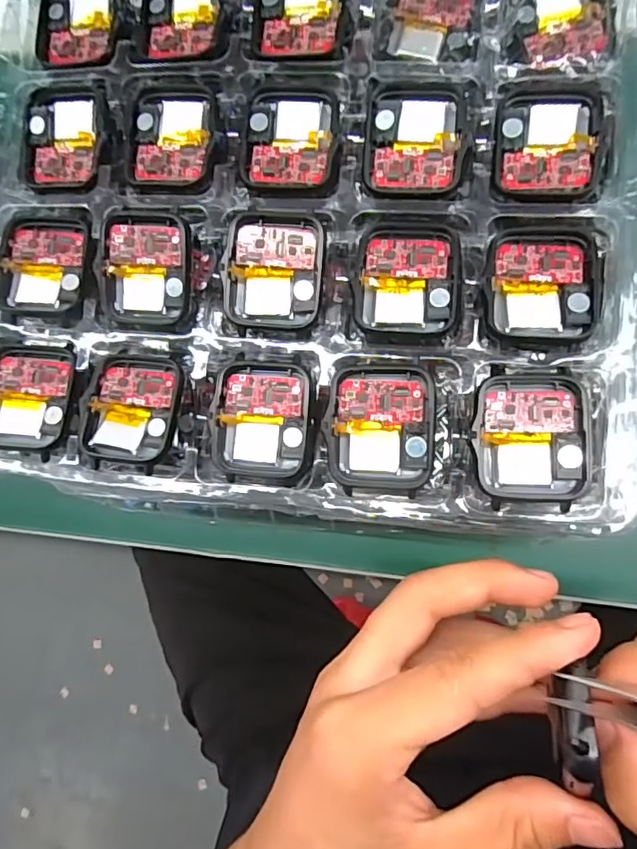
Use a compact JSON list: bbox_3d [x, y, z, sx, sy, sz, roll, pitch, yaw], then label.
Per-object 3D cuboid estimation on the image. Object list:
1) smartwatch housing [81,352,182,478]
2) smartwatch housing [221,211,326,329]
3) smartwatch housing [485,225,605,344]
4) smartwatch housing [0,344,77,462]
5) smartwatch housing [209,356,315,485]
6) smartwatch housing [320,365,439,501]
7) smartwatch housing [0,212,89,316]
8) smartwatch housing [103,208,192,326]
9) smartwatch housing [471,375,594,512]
[{"bbox_3d":[-0.074,-0.006,0.209,0.037,0.006,0.045,5,83,9],"label":"smartwatch housing"},{"bbox_3d":[-0.017,-0.059,0.202,0.037,0.009,0.041,5,83,9],"label":"smartwatch housing"},{"bbox_3d":[0.080,-0.051,0.190,0.039,0.007,0.043,3,83,9],"label":"smartwatch housing"},{"bbox_3d":[-0.119,-0.011,0.216,0.038,0.006,0.045,11,84,10],"label":"smartwatch housing"},{"bbox_3d":[-0.021,-0.001,0.205,0.039,0.011,0.046,2,82,9],"label":"smartwatch housing"},{"bbox_3d":[0.022,0.002,0.190,0.037,0.011,0.044,1,85,9],"label":"smartwatch housing"},{"bbox_3d":[-0.115,-0.068,0.221,0.037,0.005,0.044,6,83,9],"label":"smartwatch housing"},{"bbox_3d":[-0.069,-0.064,0.212,0.036,0.009,0.042,6,83,9],"label":"smartwatch housing"},{"bbox_3d":[0.074,0.005,0.186,0.038,0.011,0.044,3,83,9],"label":"smartwatch housing"}]

